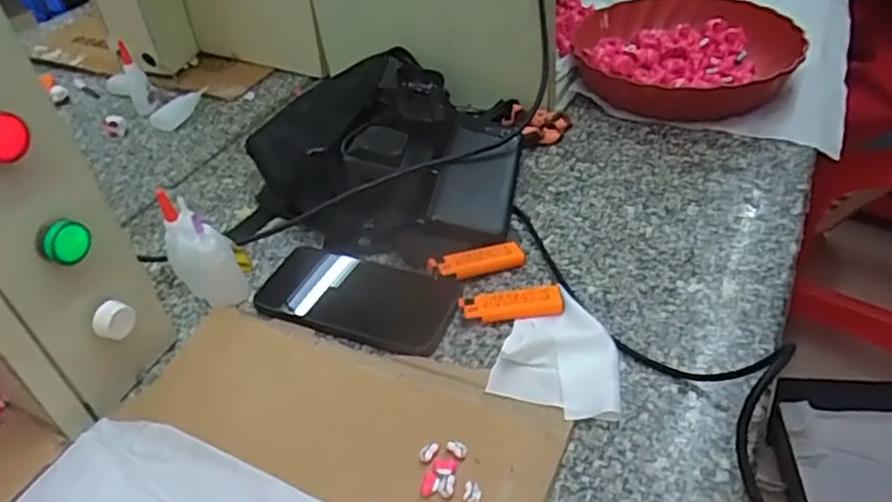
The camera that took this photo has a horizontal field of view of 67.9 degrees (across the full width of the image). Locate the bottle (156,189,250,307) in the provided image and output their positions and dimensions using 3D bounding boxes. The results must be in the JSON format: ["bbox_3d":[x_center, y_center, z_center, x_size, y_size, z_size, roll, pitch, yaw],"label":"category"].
[{"bbox_3d":[-0.207,-0.003,0.557,0.050,0.091,0.078,-23,46,-21],"label":"bottle"}]

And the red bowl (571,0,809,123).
[{"bbox_3d":[0.285,-0.240,0.796,0.247,0.053,0.272,4,43,9],"label":"red bowl"}]

